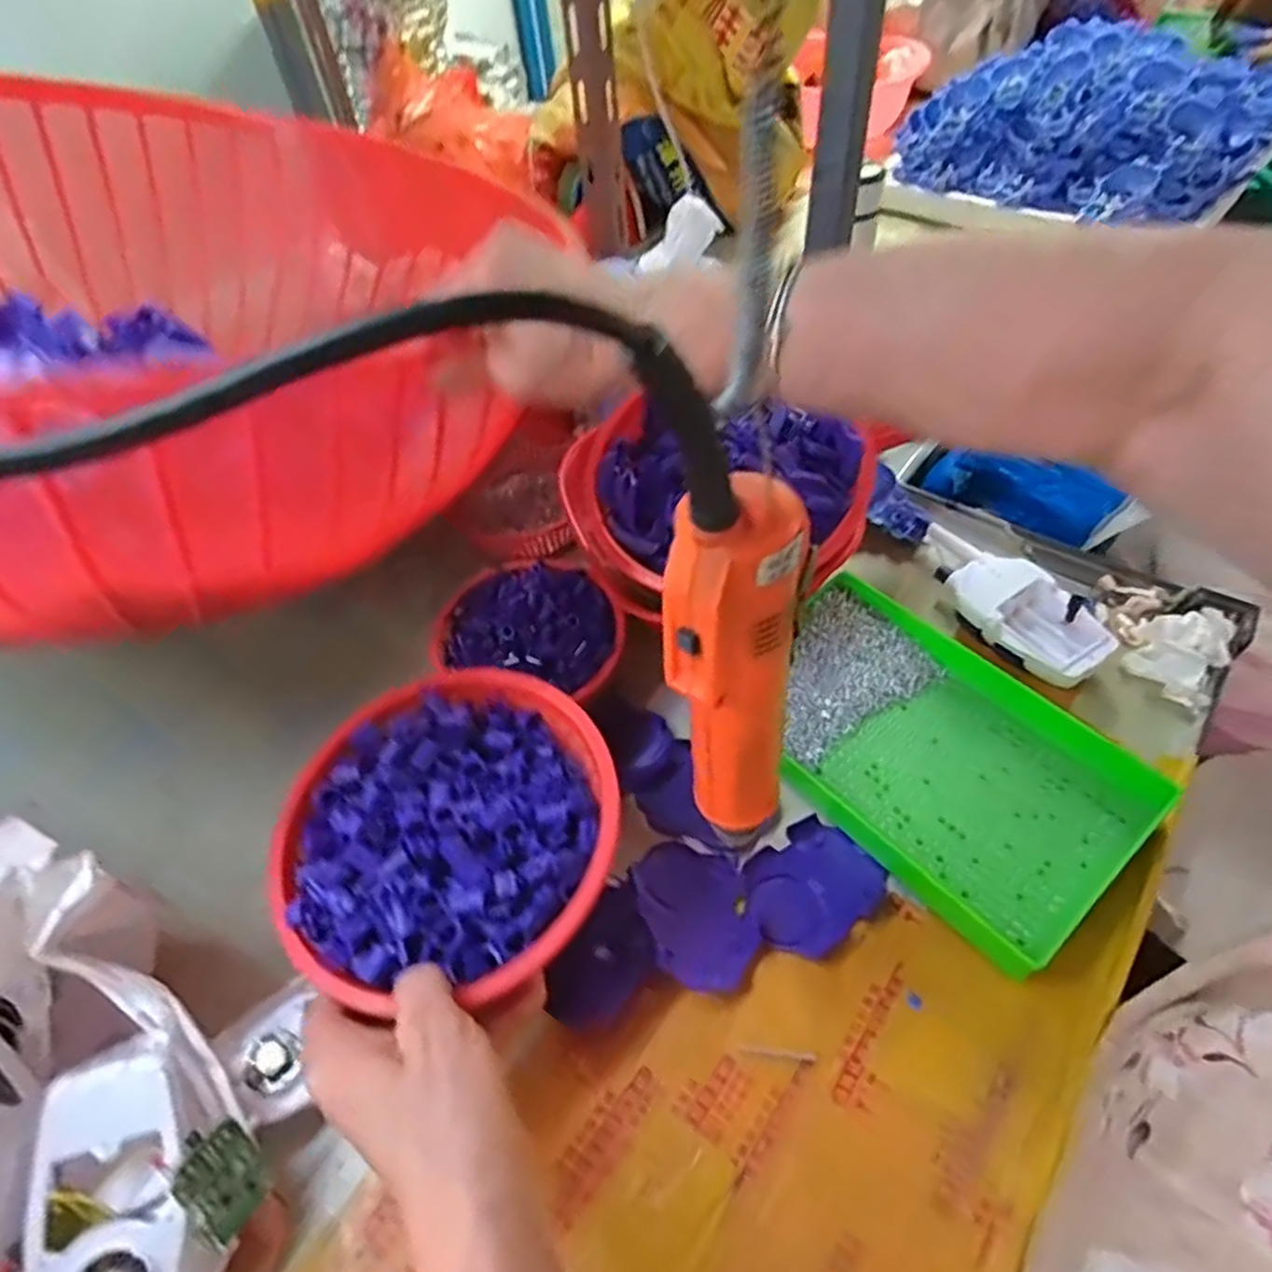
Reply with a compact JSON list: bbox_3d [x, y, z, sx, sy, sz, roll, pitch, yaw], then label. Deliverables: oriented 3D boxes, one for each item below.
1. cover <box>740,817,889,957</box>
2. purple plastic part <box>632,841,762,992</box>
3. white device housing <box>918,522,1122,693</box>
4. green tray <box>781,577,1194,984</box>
[{"bbox_3d":[0.102,0.146,0.432,0.078,0.007,0.063,-31,55,-18],"label":"cover"},{"bbox_3d":[0.035,0.156,0.420,0.060,0.025,0.085,-15,51,-6],"label":"purple plastic part"},{"bbox_3d":[0.259,-0.031,0.522,0.060,0.022,0.152,-27,54,-15],"label":"white device housing"},{"bbox_3d":[0.181,0.070,0.464,0.146,0.035,0.234,-37,57,-22],"label":"green tray"}]

